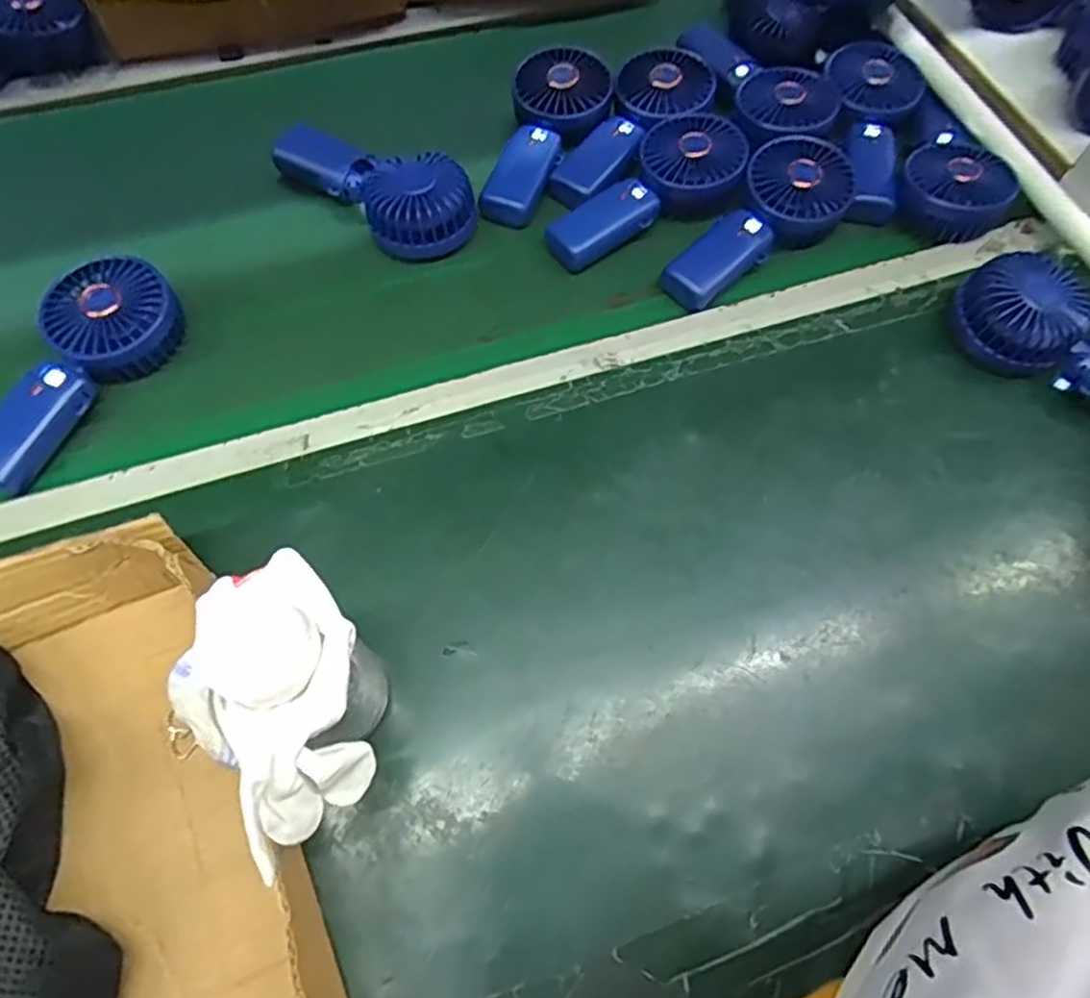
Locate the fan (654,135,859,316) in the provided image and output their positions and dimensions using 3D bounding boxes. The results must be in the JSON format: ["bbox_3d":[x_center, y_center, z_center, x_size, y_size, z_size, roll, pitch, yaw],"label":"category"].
[{"bbox_3d":[0.174,-0.226,0.589,0.189,0.030,0.087,-42,80,-9],"label":"fan"}]

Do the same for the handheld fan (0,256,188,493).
[{"bbox_3d":[-0.335,-0.094,0.496,0.077,0.036,0.175,32,67,12],"label":"handheld fan"}]

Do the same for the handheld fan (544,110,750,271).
[{"bbox_3d":[0.088,-0.254,0.596,0.191,0.034,0.086,-37,71,-5],"label":"handheld fan"}]

